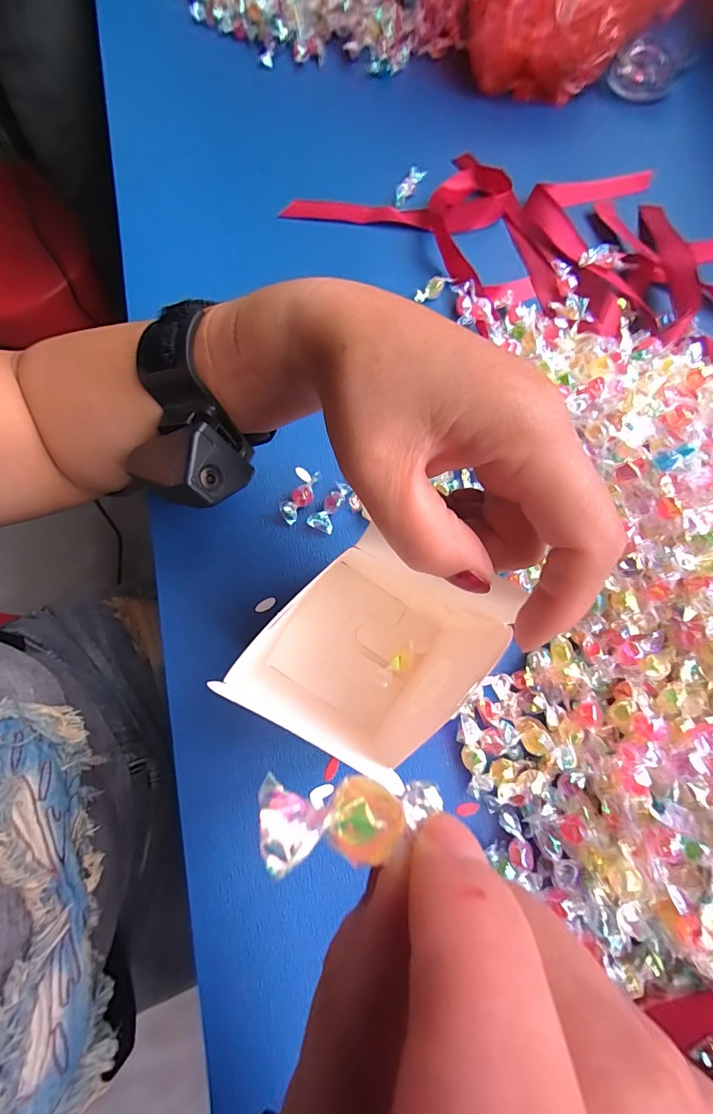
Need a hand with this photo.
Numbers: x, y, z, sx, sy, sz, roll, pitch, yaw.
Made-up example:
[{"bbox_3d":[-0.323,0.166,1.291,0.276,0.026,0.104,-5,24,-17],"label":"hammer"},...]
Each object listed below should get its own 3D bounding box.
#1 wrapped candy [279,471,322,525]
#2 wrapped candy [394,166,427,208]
[{"bbox_3d":[-0.037,-0.041,0.286,0.014,0.007,0.041,35,78,7],"label":"wrapped candy"},{"bbox_3d":[0.047,-0.326,0.367,0.010,0.017,0.038,31,77,6],"label":"wrapped candy"}]

